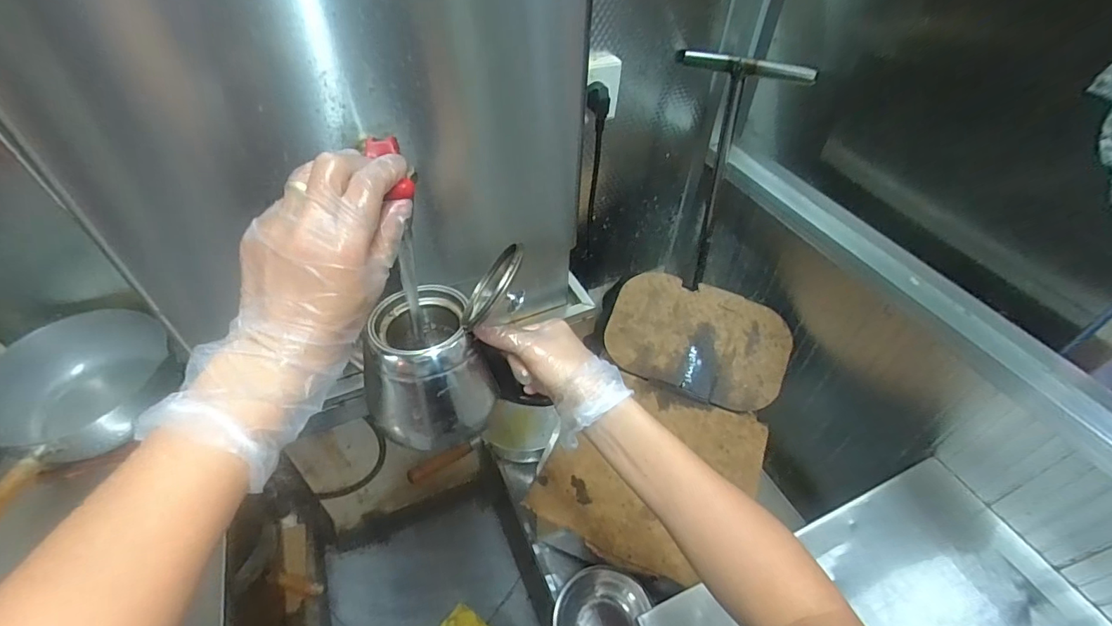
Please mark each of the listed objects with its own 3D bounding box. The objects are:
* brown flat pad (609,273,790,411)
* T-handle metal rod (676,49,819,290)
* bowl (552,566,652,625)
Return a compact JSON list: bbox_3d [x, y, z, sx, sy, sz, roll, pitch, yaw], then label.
[{"bbox_3d":[0.255,0.044,0.900,0.315,0.019,0.196,19,82,14],"label":"brown flat pad"},{"bbox_3d":[0.281,-0.240,0.909,0.217,0.447,0.052,28,50,22],"label":"T-handle metal rod"},{"bbox_3d":[0.071,0.508,0.803,0.147,0.091,0.161,2,45,-2],"label":"bowl"}]

